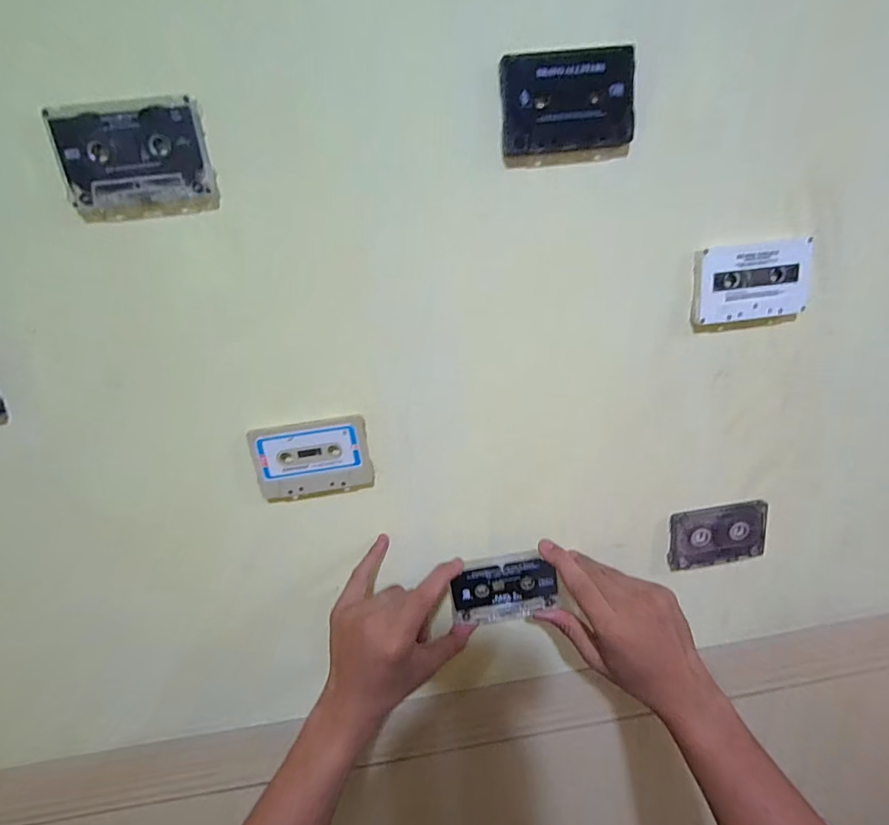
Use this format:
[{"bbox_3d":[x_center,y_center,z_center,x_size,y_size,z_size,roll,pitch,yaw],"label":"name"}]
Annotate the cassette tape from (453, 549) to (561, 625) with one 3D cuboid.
[{"bbox_3d":[0.054,0.163,0.400,0.095,0.066,0.010,-7,18,2],"label":"cassette tape"}]

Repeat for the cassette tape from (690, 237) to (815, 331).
[{"bbox_3d":[0.270,-0.112,0.384,0.100,0.072,0.019,-9,12,-2],"label":"cassette tape"}]

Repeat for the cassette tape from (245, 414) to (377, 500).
[{"bbox_3d":[-0.118,0.043,0.390,0.099,0.074,0.015,-9,18,-4],"label":"cassette tape"}]

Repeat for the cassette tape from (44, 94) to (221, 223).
[{"bbox_3d":[-0.223,-0.181,0.311,0.104,0.070,0.013,-8,18,-4],"label":"cassette tape"}]

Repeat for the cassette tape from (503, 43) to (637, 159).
[{"bbox_3d":[0.093,-0.234,0.324,0.099,0.063,0.012,-8,18,-2],"label":"cassette tape"}]

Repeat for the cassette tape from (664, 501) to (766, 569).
[{"bbox_3d":[0.290,0.130,0.457,0.100,0.066,0.010,-8,18,-3],"label":"cassette tape"}]

